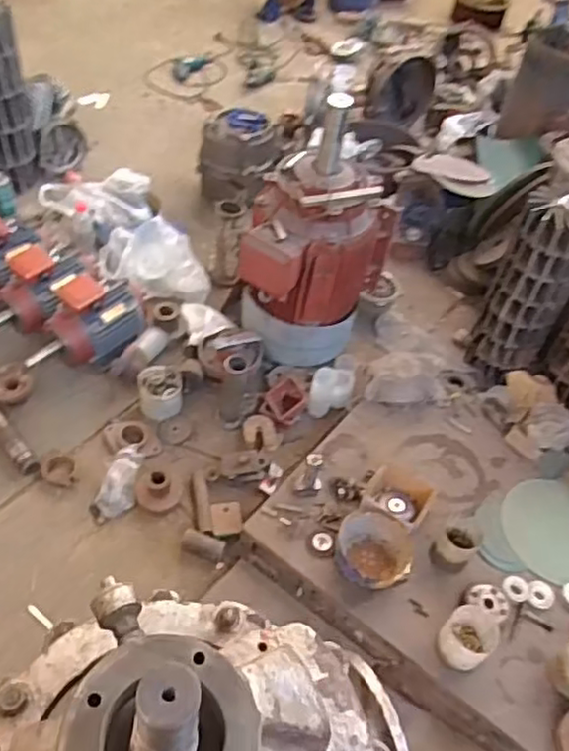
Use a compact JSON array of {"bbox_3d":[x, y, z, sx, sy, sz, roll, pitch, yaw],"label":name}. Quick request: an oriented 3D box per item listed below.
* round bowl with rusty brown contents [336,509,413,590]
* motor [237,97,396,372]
[{"bbox_3d":[0.204,0.395,1.521,0.167,0.073,0.166,4,49,-5],"label":"round bowl with rusty brown contents"},{"bbox_3d":[0.087,-0.330,1.795,0.391,0.647,0.332,12,49,2],"label":"motor"}]

